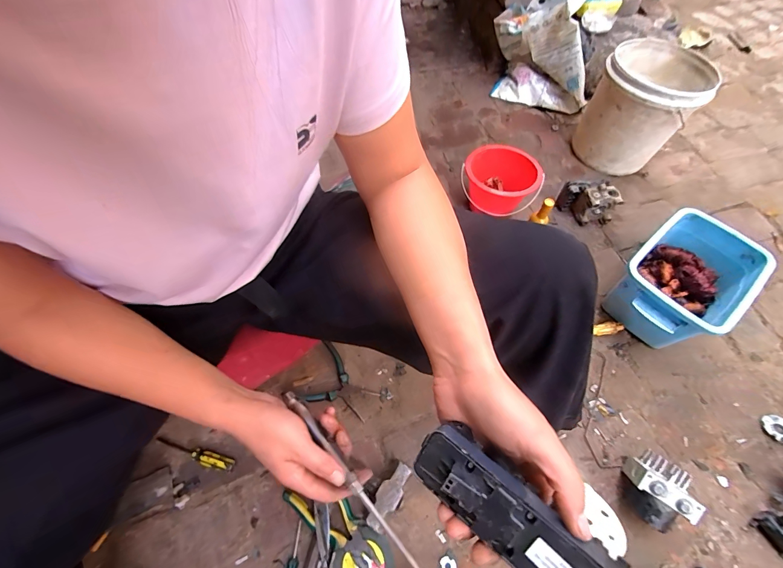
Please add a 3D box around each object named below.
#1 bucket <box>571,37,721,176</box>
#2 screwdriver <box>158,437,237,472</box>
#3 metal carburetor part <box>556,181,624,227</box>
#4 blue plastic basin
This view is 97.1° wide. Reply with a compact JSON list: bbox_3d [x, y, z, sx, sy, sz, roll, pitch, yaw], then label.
[{"bbox_3d":[0.693,-0.486,0.987,0.250,0.255,0.275,30,64,16],"label":"bucket"},{"bbox_3d":[-0.353,0.308,0.621,0.155,0.021,0.024,11,61,6],"label":"screwdriver"},{"bbox_3d":[0.516,-0.215,0.912,0.124,0.078,0.096,-6,60,-4],"label":"metal carburetor part"},{"bbox_3d":[0.610,-0.002,0.740,0.294,0.136,0.200,-34,66,-18],"label":"blue plastic basin"}]

